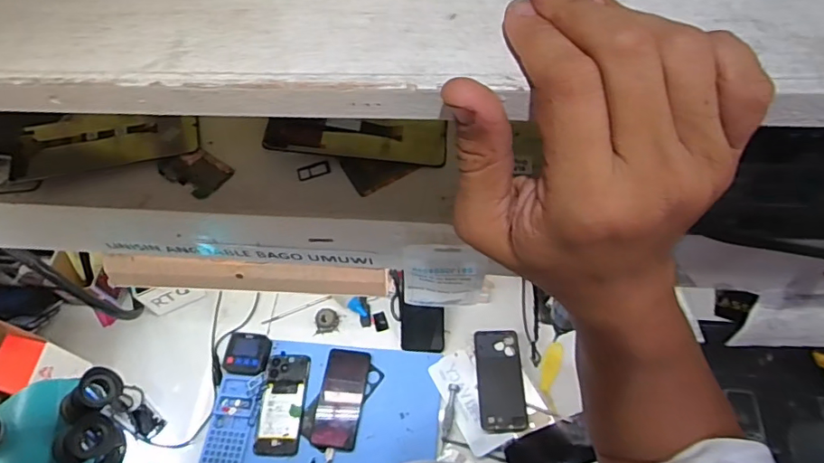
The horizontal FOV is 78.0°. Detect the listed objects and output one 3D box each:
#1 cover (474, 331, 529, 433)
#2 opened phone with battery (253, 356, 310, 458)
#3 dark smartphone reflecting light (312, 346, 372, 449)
[{"bbox_3d":[0.149,0.249,0.858,0.075,0.010,0.165,-2,59,3],"label":"cover"},{"bbox_3d":[-0.217,0.290,0.861,0.075,0.010,0.162,-2,59,4],"label":"opened phone with battery"},{"bbox_3d":[-0.119,0.282,0.867,0.076,0.008,0.161,5,59,7],"label":"dark smartphone reflecting light"}]

